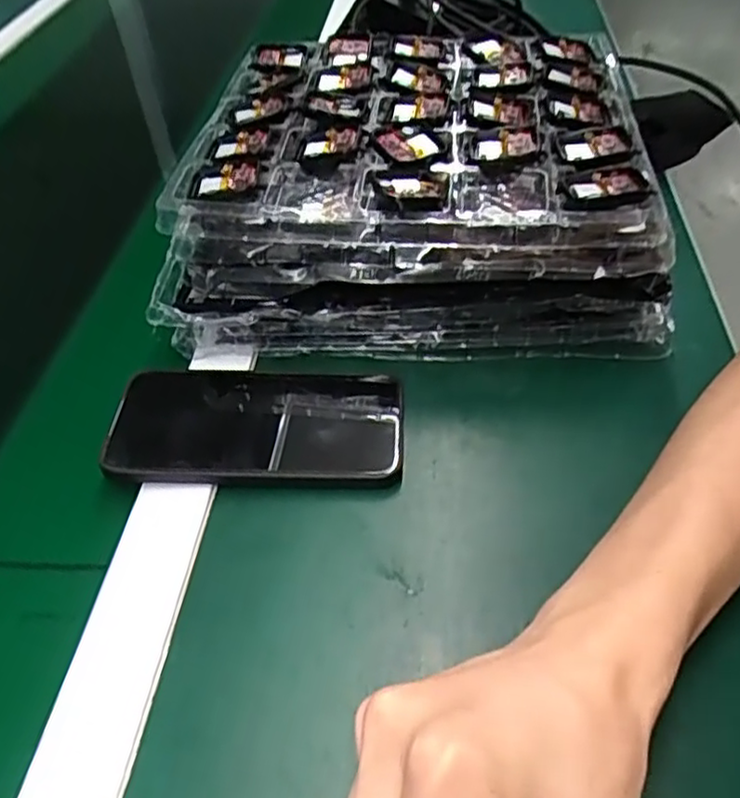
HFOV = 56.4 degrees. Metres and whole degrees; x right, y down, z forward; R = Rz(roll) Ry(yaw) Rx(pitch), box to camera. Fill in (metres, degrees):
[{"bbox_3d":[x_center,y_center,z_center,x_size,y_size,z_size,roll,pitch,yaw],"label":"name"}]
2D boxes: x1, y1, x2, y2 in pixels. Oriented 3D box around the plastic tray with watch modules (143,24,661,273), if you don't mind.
[{"bbox_3d":[0.035,-0.185,0.475,0.291,0.040,0.287,4,47,8],"label":"plastic tray with watch modules"}]

